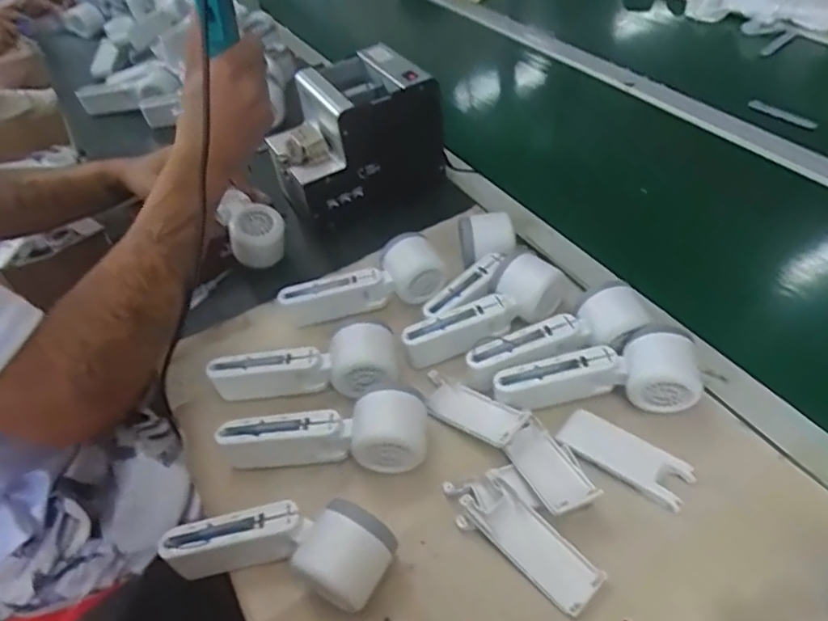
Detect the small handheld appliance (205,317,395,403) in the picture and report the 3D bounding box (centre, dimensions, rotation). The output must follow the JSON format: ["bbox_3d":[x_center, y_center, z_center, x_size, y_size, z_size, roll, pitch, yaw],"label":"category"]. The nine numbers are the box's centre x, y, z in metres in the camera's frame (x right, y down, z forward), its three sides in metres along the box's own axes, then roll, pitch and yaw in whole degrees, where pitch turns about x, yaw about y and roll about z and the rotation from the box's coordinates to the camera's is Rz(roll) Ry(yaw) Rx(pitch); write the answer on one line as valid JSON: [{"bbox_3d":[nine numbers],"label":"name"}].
[{"bbox_3d":[-0.097,0.054,0.529,0.166,0.050,0.066,-13,45,-6],"label":"small handheld appliance"}]

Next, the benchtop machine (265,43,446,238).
[{"bbox_3d":[-0.078,-0.205,0.723,0.180,0.148,0.126,-28,49,-20],"label":"benchtop machine"}]

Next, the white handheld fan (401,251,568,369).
[{"bbox_3d":[0.067,0.002,0.558,0.161,0.049,0.054,-28,49,-20],"label":"white handheld fan"}]

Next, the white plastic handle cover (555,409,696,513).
[{"bbox_3d":[0.163,0.113,0.466,0.098,0.012,0.040,25,53,28],"label":"white plastic handle cover"}]

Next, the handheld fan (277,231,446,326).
[{"bbox_3d":[-0.050,-0.024,0.599,0.168,0.059,0.049,-17,46,-10],"label":"handheld fan"}]

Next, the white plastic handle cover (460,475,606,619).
[{"bbox_3d":[0.083,0.165,0.423,0.038,0.023,0.100,-36,52,-26],"label":"white plastic handle cover"}]

